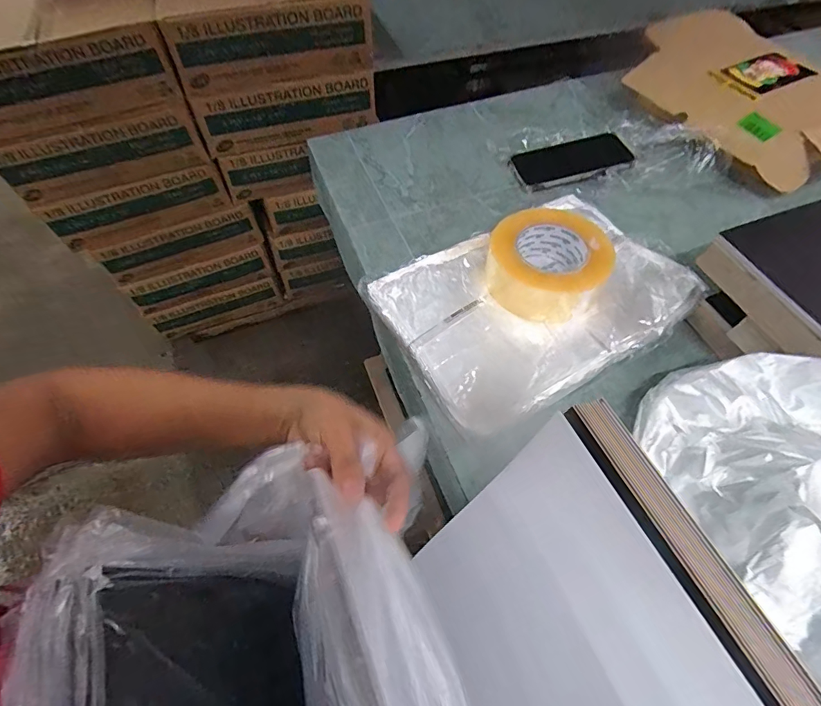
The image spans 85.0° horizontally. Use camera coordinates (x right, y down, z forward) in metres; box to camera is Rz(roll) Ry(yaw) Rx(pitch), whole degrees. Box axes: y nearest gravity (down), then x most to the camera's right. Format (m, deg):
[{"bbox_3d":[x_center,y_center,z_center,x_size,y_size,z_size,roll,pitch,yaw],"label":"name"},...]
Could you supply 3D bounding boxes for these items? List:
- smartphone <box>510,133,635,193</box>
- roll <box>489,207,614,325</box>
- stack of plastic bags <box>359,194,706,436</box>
[{"bbox_3d":[0.234,-0.282,0.656,0.162,0.011,0.078,-13,65,3],"label":"smartphone"},{"bbox_3d":[0.151,-0.098,0.495,0.131,0.073,0.107,10,57,8],"label":"roll"},{"bbox_3d":[0.139,-0.066,0.506,0.314,0.025,0.228,-26,61,-14],"label":"stack of plastic bags"}]

